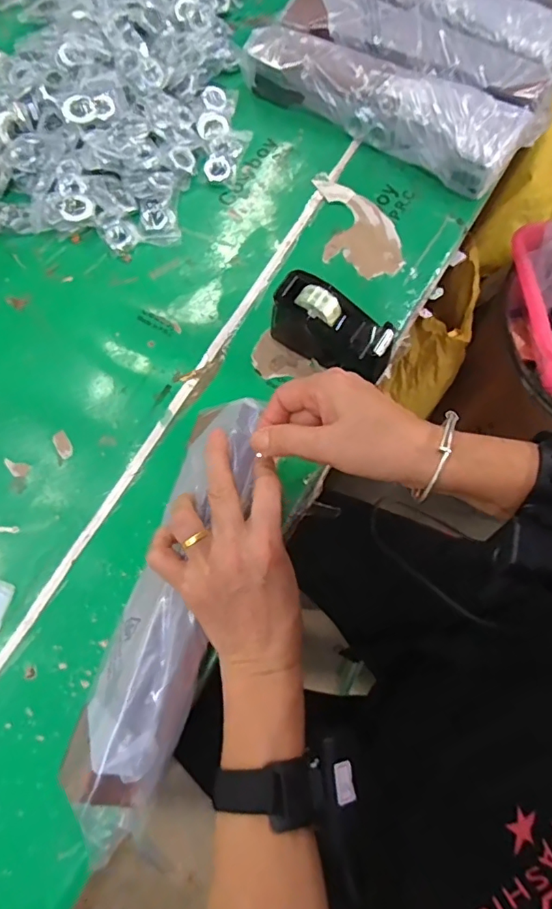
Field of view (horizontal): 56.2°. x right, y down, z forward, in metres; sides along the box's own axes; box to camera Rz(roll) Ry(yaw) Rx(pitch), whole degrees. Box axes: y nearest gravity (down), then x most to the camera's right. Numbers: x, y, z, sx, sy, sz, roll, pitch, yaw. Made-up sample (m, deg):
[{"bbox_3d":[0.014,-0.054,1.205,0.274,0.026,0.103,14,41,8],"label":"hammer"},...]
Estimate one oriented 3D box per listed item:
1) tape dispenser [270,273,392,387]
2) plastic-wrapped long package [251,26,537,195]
[{"bbox_3d":[0.051,-0.117,0.480,0.118,0.065,0.046,33,76,12],"label":"tape dispenser"},{"bbox_3d":[0.114,-0.389,0.569,0.315,0.056,0.087,33,76,12],"label":"plastic-wrapped long package"}]

